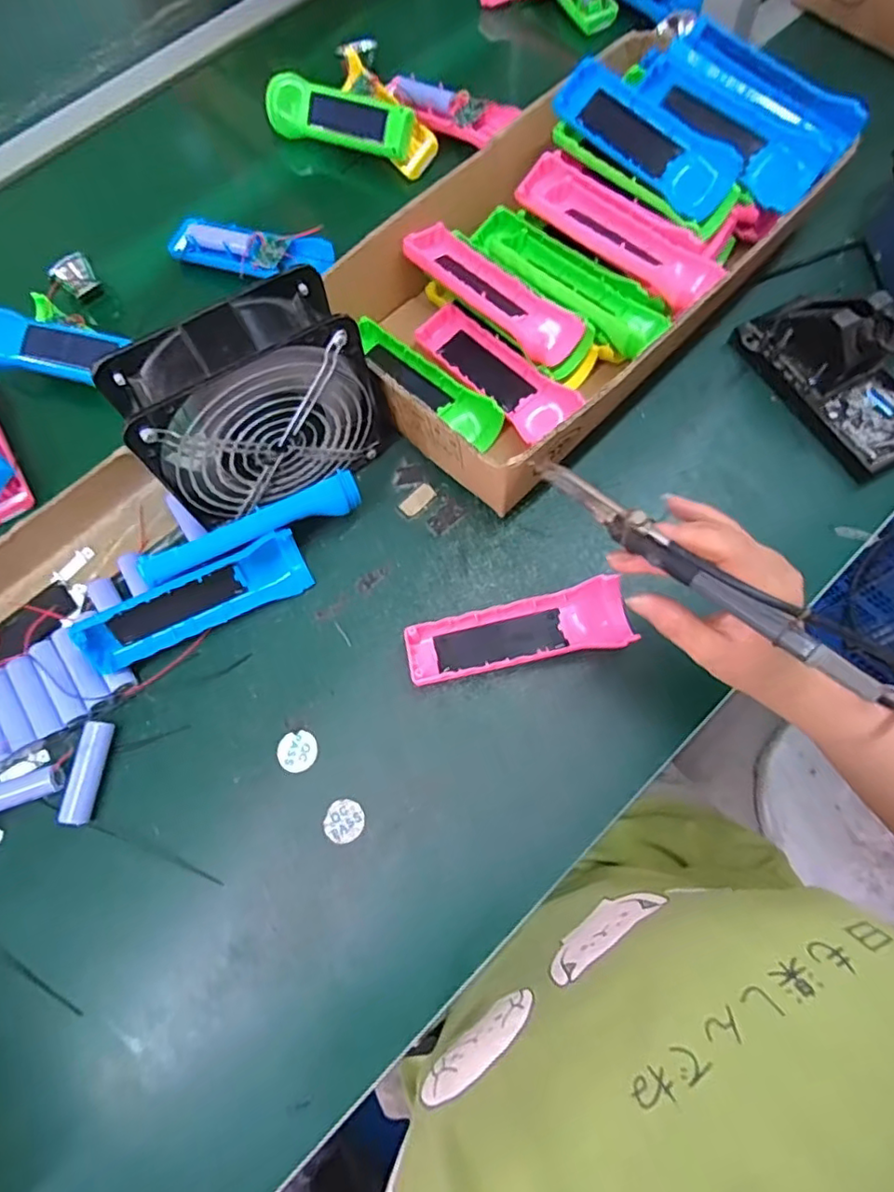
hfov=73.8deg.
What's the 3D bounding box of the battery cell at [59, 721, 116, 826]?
[{"bbox_3d":[-0.242,0.119,0.403,0.017,0.016,0.066,5,72,4],"label":"battery cell"}]

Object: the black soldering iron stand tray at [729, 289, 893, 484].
[{"bbox_3d":[0.307,-0.177,0.448,0.084,0.070,0.155,-27,72,-6],"label":"black soldering iron stand tray"}]

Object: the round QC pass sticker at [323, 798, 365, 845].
[{"bbox_3d":[-0.068,0.148,0.392,0.026,0.004,0.027,-1,71,2],"label":"round QC pass sticker"}]

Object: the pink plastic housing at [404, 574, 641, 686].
[{"bbox_3d":[0.049,0.026,0.417,0.152,0.025,0.049,-10,71,-1],"label":"pink plastic housing"}]

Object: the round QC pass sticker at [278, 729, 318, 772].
[{"bbox_3d":[-0.103,0.108,0.411,0.026,0.004,0.026,1,72,-2],"label":"round QC pass sticker"}]

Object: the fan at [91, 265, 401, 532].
[{"bbox_3d":[-0.125,-0.121,0.407,0.157,0.149,0.063,-31,73,-8],"label":"fan"}]

